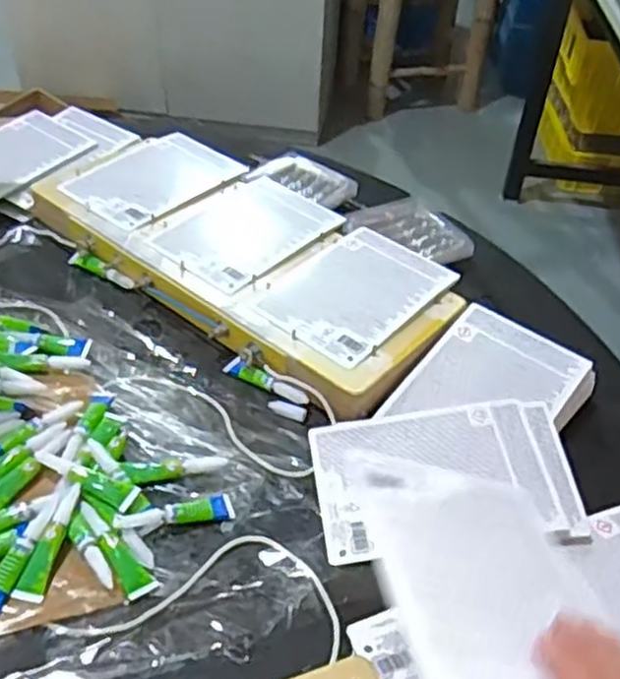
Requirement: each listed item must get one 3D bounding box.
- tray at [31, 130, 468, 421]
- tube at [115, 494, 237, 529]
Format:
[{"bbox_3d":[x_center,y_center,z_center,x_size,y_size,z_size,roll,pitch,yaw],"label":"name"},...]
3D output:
[{"bbox_3d":[-0.065,-0.090,0.739,0.426,0.035,0.201,32,48,27],"label":"tray"},{"bbox_3d":[-0.094,0.124,0.530,0.081,0.017,0.017,-12,44,-18],"label":"tube"}]

